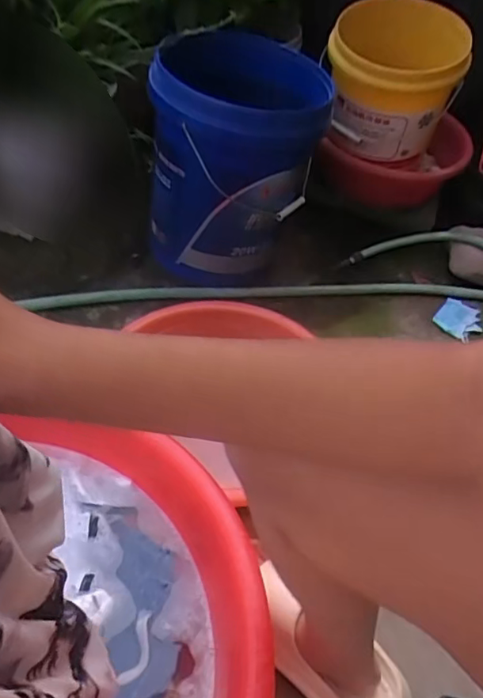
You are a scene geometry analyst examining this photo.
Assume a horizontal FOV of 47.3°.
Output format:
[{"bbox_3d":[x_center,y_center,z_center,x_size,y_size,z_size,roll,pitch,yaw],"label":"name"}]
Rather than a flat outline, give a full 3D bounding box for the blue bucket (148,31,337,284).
[{"bbox_3d":[-0.014,-0.357,1.042,0.291,0.346,0.321,9,47,-5],"label":"blue bucket"}]

